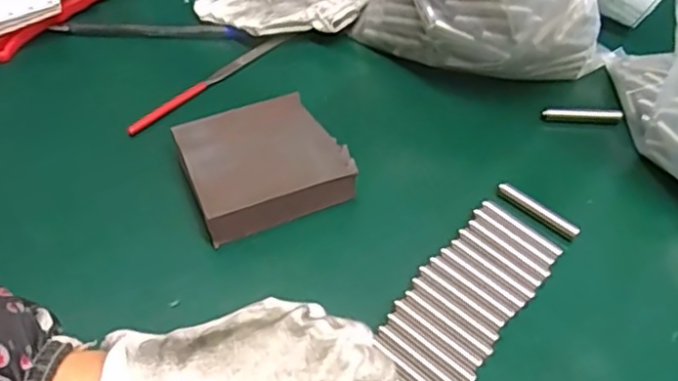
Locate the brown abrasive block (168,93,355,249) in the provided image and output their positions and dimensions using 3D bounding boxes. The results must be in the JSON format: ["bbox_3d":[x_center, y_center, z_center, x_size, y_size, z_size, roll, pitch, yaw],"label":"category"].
[{"bbox_3d":[-0.042,-0.015,0.353,0.081,0.025,0.068,-19,55,-18],"label":"brown abrasive block"}]

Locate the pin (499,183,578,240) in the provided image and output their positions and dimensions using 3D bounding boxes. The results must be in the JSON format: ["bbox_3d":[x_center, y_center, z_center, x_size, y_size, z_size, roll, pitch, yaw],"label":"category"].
[{"bbox_3d":[0.108,0.010,0.350,0.048,0.005,0.007,36,58,24],"label":"pin"}]

